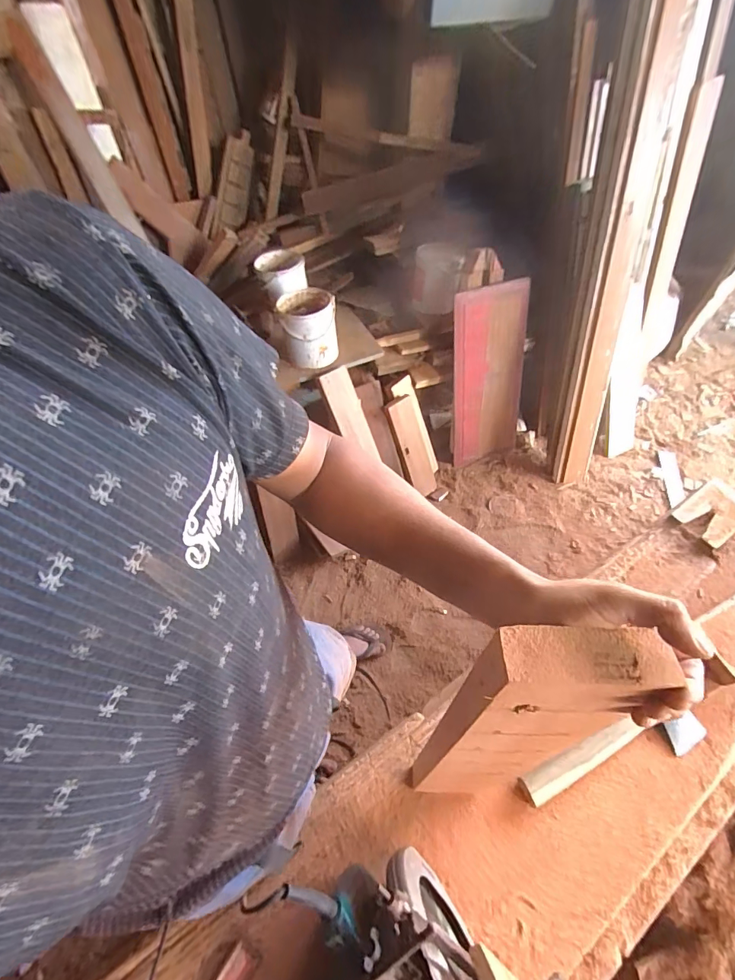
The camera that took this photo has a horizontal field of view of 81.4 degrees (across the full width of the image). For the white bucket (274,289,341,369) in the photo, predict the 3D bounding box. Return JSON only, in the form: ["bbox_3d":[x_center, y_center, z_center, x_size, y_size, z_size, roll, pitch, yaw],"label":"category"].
[{"bbox_3d":[-0.198,-0.543,1.446,0.185,0.190,0.195,0,56,0],"label":"white bucket"}]

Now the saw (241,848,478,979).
[{"bbox_3d":[0.021,0.579,0.503,0.236,0.185,0.234,-11,57,-8],"label":"saw"}]

